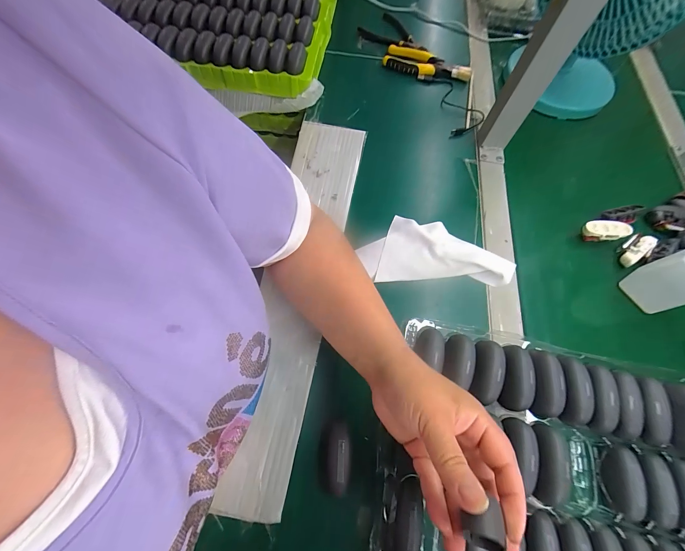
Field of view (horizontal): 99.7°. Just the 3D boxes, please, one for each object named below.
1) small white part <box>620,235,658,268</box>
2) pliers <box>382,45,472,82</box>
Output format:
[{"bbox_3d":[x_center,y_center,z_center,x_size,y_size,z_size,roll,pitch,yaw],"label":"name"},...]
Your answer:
[{"bbox_3d":[0.421,-0.037,0.410,0.058,0.014,0.021,-39,73,-3],"label":"small white part"},{"bbox_3d":[0.165,-0.409,0.562,0.165,0.021,0.056,22,68,7],"label":"pliers"}]

